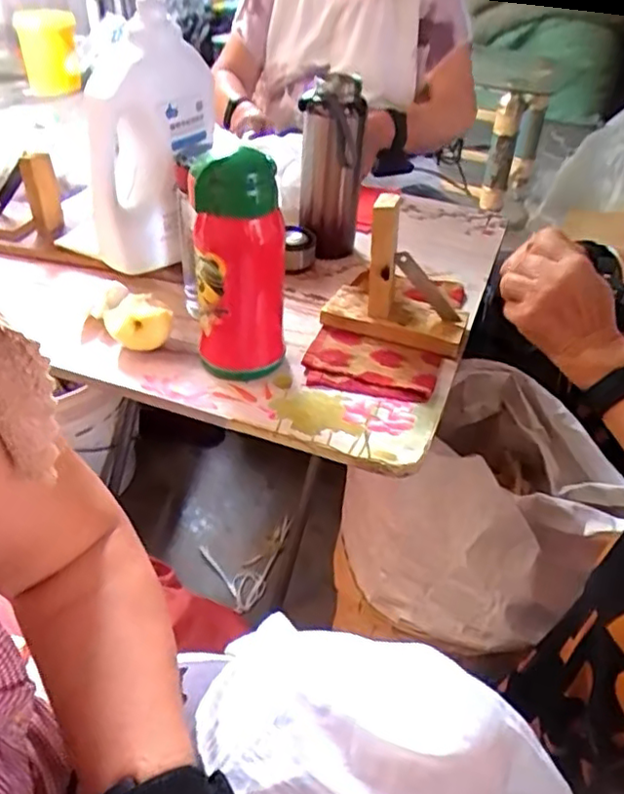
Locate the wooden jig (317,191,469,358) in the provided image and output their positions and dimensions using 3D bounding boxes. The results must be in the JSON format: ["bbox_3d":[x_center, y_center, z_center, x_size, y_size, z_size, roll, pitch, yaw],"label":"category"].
[{"bbox_3d":[0.089,-0.128,0.647,0.145,0.133,0.073,15,40,17],"label":"wooden jig"}]

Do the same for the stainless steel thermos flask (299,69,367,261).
[{"bbox_3d":[0.021,-0.255,0.750,0.071,0.205,0.059,2,38,1],"label":"stainless steel thermos flask"}]

